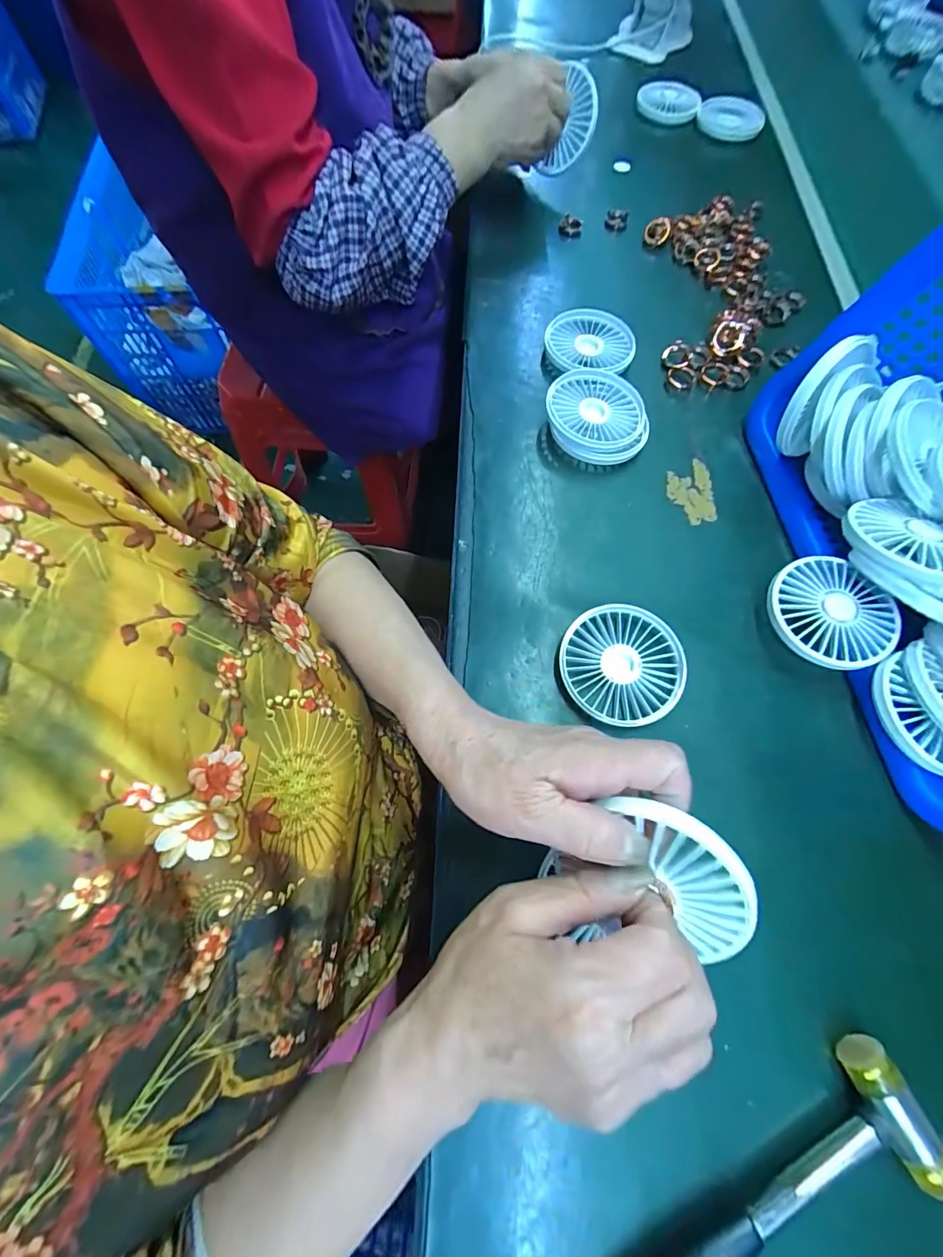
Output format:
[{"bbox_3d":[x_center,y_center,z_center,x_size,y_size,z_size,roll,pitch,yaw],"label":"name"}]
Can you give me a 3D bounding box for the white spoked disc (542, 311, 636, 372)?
[{"bbox_3d":[0.122,-0.293,0.466,0.089,0.021,0.087,0,68,0],"label":"white spoked disc"}]

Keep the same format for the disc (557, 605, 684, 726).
[{"bbox_3d":[0.113,0.027,0.337,0.090,0.015,0.086,0,68,0],"label":"disc"}]

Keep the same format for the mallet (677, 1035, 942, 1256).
[{"bbox_3d":[0.130,0.304,0.221,0.237,0.021,0.055,-27,70,-10],"label":"mallet"}]

